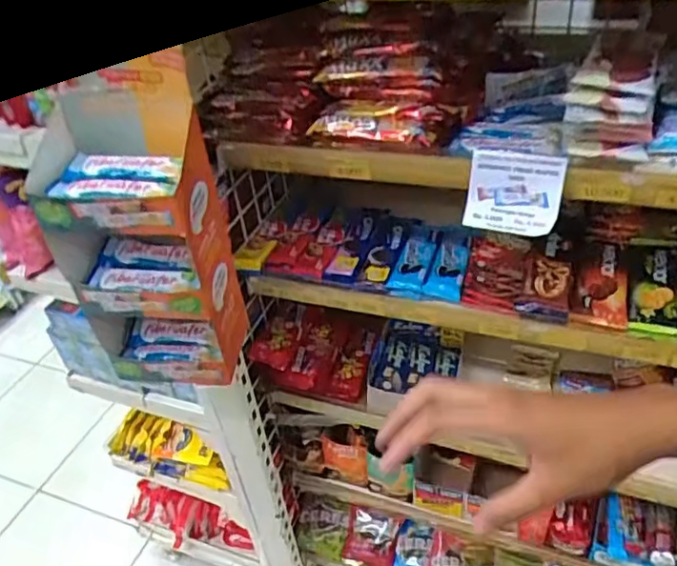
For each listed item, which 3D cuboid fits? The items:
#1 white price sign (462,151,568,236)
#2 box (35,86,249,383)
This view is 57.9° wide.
[{"bbox_3d":[0.186,-0.096,0.653,0.095,0.084,0.016,10,12,19],"label":"white price sign"},{"bbox_3d":[-0.215,-0.043,0.709,0.164,0.317,0.151,2,38,11],"label":"box"}]

